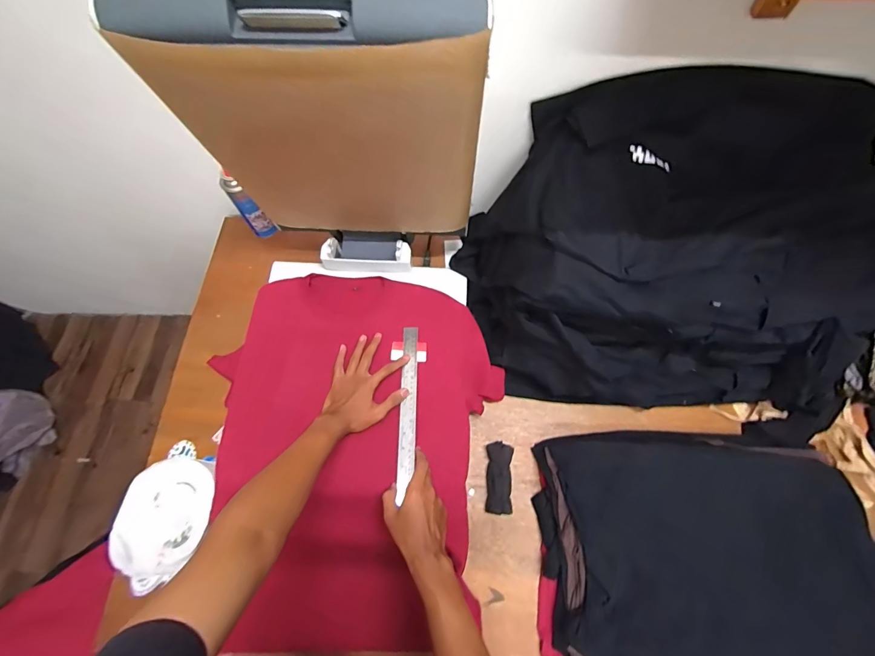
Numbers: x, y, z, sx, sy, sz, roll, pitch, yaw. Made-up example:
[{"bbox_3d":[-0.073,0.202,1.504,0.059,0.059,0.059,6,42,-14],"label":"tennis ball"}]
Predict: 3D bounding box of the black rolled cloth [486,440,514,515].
[{"bbox_3d":[0.119,0.283,0.727,0.048,0.032,0.126,2,70,1],"label":"black rolled cloth"}]

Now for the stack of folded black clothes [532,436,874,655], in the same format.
[{"bbox_3d":[0.455,0.378,0.660,0.531,0.068,0.376,0,70,1],"label":"stack of folded black clothes"}]

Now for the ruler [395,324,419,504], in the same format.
[{"bbox_3d":[-0.052,0.138,0.690,0.031,0.007,0.296,1,66,1],"label":"ruler"}]

